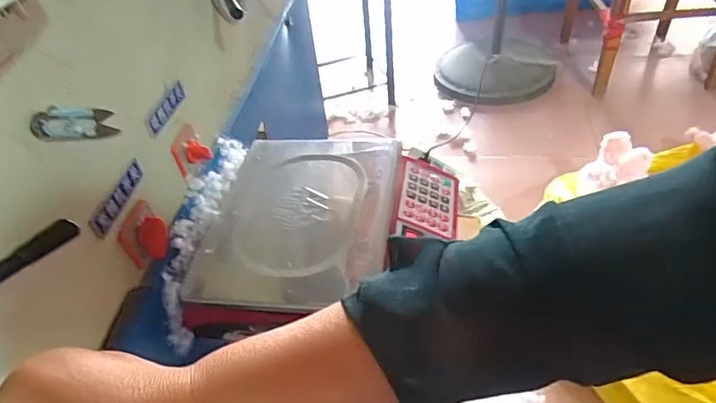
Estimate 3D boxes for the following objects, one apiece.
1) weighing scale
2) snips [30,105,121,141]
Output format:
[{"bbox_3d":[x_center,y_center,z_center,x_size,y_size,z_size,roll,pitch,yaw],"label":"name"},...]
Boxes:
[{"bbox_3d":[-0.030,0.034,0.670,0.302,0.071,0.301,3,44,12],"label":"weighing scale"},{"bbox_3d":[-0.261,-0.074,0.483,0.010,0.030,0.115,-1,10,8],"label":"snips"}]

